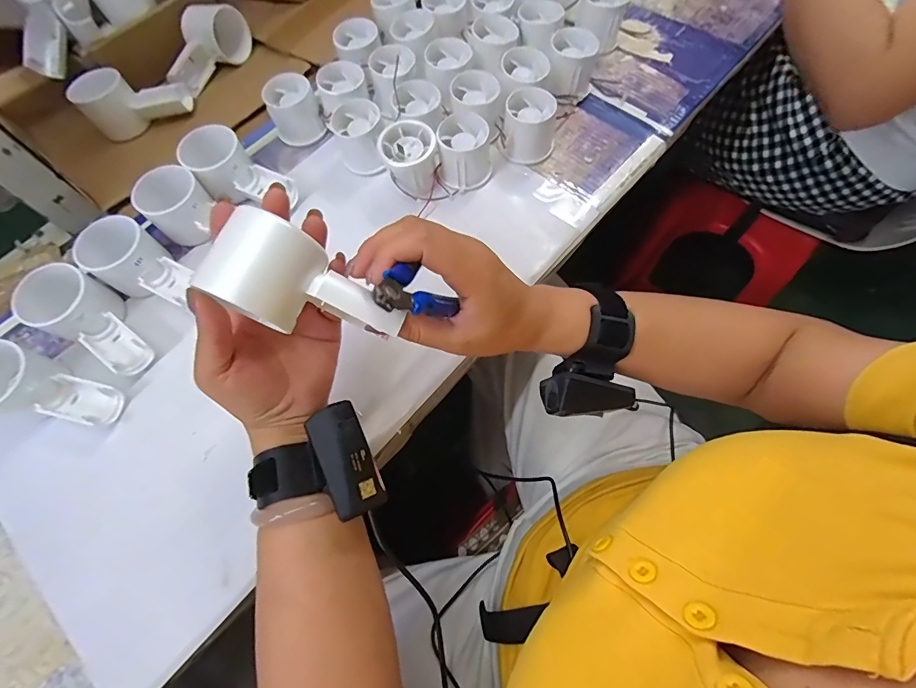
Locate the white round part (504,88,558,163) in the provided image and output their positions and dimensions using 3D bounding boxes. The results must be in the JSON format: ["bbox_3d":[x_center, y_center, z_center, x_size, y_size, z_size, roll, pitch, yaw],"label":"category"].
[{"bbox_3d":[0.076,-0.230,0.460,0.053,0.052,0.058,-1,67,2],"label":"white round part"}]

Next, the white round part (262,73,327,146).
[{"bbox_3d":[-0.181,-0.259,0.489,0.052,0.048,0.054,-1,67,2],"label":"white round part"}]

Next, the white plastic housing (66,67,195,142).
[{"bbox_3d":[-0.377,-0.285,0.514,0.116,0.054,0.045,-15,68,-3],"label":"white plastic housing"}]

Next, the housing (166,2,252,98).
[{"bbox_3d":[-0.314,-0.363,0.538,0.057,0.050,0.120,28,72,14],"label":"housing"}]

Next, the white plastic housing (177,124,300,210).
[{"bbox_3d":[-0.227,-0.173,0.455,0.108,0.056,0.060,33,73,15],"label":"white plastic housing"}]

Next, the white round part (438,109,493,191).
[{"bbox_3d":[0.007,-0.196,0.449,0.051,0.050,0.055,-1,67,2],"label":"white round part"}]

